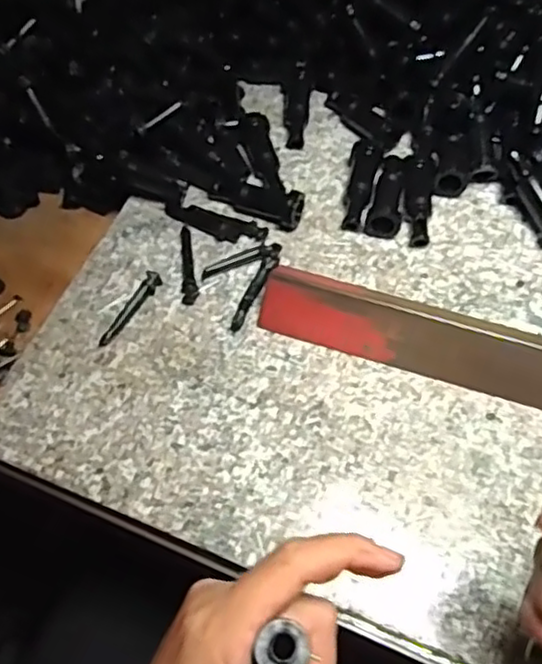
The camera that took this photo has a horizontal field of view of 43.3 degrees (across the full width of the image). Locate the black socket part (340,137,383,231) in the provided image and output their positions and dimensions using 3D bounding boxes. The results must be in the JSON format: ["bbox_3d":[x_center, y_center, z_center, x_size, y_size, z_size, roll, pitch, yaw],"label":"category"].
[{"bbox_3d":[0.063,-0.102,0.471,0.019,0.015,0.070,10,59,7],"label":"black socket part"}]

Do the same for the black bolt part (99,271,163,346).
[{"bbox_3d":[-0.087,-0.015,0.423,0.011,0.006,0.057,26,63,16],"label":"black bolt part"}]

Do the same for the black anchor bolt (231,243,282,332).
[{"bbox_3d":[-0.009,-0.029,0.433,0.011,0.011,0.065,22,62,14],"label":"black anchor bolt"}]

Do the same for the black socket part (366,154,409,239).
[{"bbox_3d":[0.081,-0.094,0.463,0.021,0.017,0.061,13,60,9],"label":"black socket part"}]

